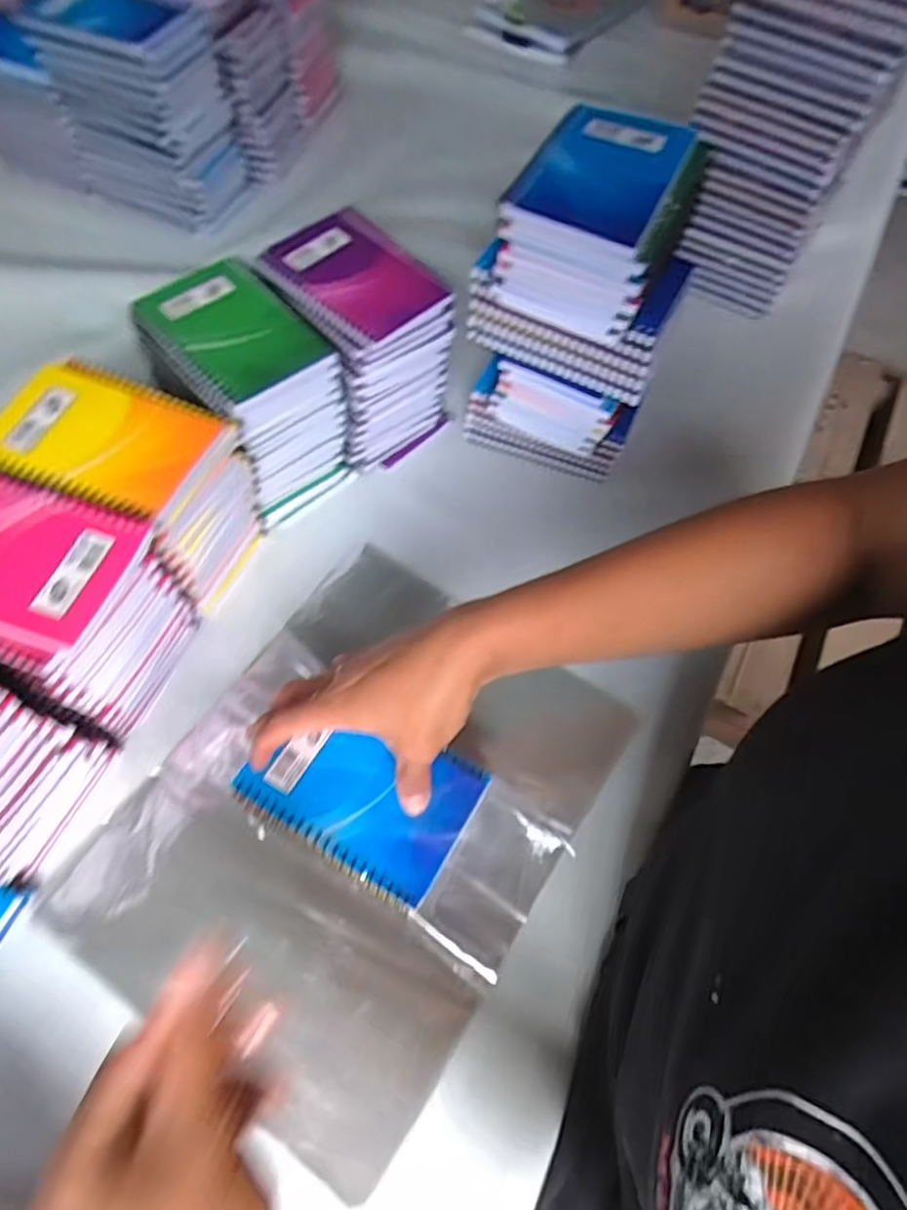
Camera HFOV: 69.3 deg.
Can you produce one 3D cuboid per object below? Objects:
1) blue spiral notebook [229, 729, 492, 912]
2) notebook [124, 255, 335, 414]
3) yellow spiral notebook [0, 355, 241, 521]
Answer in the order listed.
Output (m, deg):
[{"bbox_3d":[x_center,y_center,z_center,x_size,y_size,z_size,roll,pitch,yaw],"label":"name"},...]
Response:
[{"bbox_3d":[-0.054,0.108,0.390,0.126,0.009,0.087,29,66,10],"label":"blue spiral notebook"},{"bbox_3d":[-0.155,-0.190,0.454,0.095,0.013,0.126,-41,73,-20],"label":"notebook"},{"bbox_3d":[-0.214,-0.104,0.404,0.125,0.014,0.091,19,64,6],"label":"yellow spiral notebook"}]

